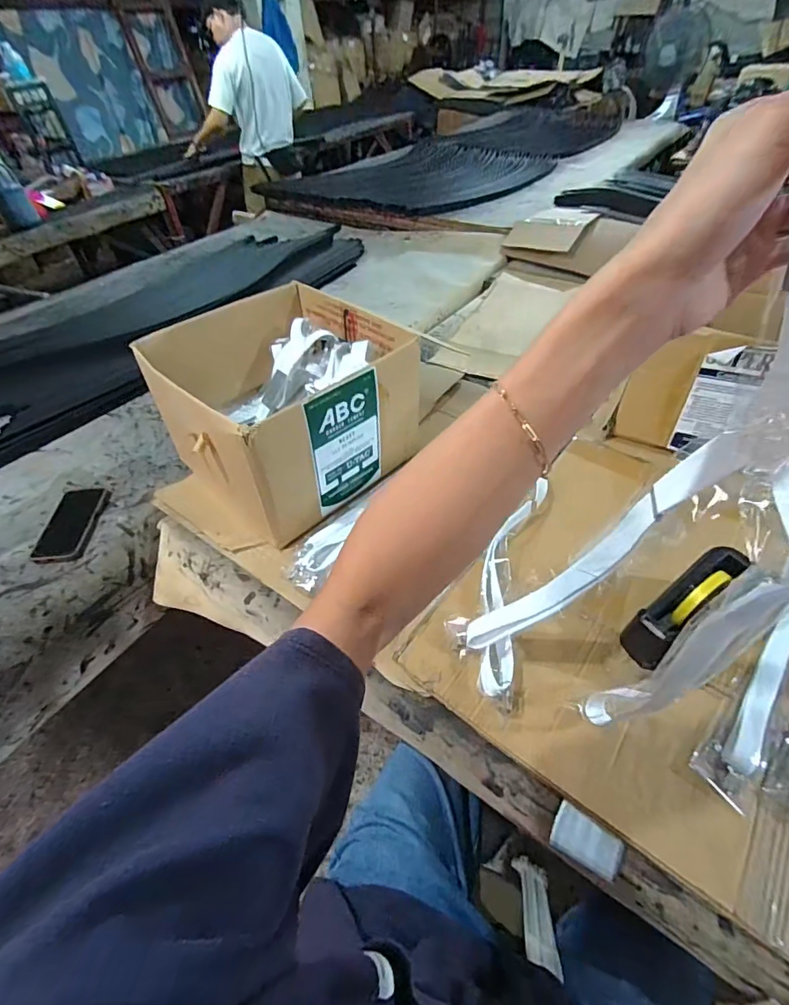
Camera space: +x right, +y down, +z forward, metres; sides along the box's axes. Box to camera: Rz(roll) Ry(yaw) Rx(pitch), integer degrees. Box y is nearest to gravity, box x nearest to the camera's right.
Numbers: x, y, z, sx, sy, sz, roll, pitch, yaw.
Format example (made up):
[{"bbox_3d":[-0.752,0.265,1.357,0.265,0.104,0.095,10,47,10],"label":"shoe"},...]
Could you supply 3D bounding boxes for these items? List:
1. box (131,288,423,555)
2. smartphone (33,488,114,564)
[{"bbox_3d":[-0.191,-0.187,0.830,0.353,0.211,0.368,34,58,31],"label":"box"},{"bbox_3d":[-0.567,0.034,0.824,0.087,0.011,0.167,-7,47,-2],"label":"smartphone"}]

